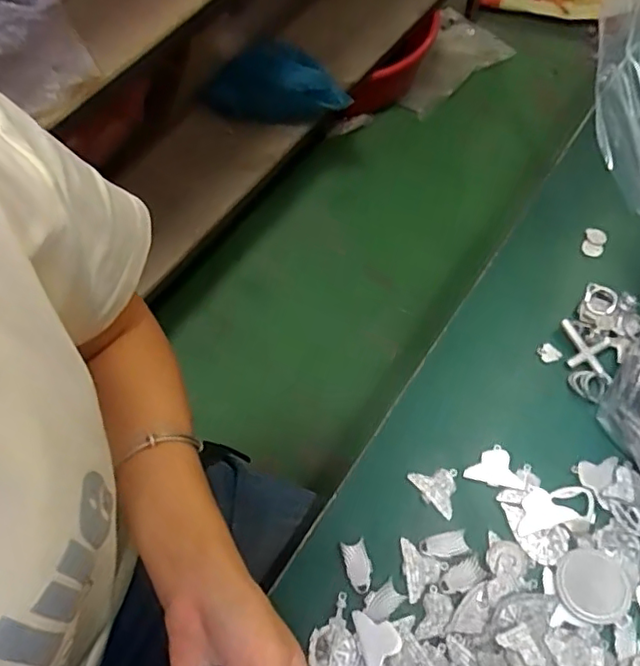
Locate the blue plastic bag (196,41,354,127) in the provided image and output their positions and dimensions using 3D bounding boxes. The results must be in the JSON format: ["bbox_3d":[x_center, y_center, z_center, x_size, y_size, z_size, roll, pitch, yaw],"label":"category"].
[{"bbox_3d":[-0.103,-0.511,1.191,0.296,0.135,0.115,13,63,26],"label":"blue plastic bag"}]

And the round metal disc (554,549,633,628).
[{"bbox_3d":[0.159,0.147,0.338,0.039,0.006,0.039,-10,51,12],"label":"round metal disc"}]

